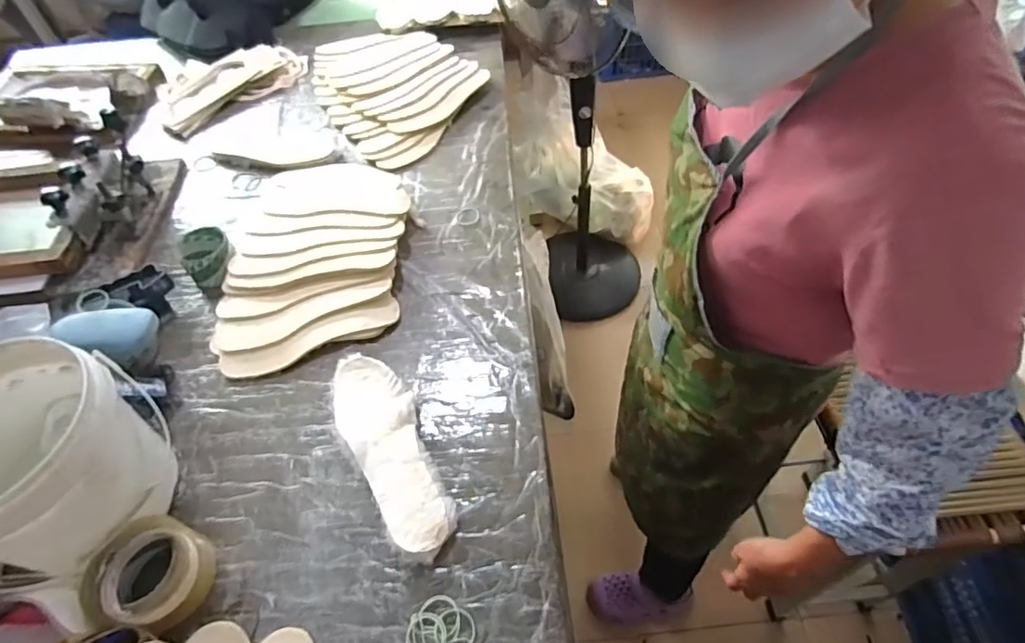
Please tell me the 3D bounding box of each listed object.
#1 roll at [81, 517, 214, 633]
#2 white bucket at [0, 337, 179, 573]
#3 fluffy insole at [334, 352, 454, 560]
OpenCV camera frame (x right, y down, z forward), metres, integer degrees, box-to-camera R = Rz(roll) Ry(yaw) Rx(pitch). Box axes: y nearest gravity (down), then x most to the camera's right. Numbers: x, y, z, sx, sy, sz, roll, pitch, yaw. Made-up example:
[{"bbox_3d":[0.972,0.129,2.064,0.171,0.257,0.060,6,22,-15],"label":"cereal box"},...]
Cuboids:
[{"bbox_3d":[-0.387,0.272,0.592,0.111,0.070,0.108,-2,52,3],"label":"roll"},{"bbox_3d":[-0.512,0.156,0.621,0.208,0.198,0.198,-2,52,3],"label":"white bucket"},{"bbox_3d":[-0.152,0.151,0.697,0.092,0.021,0.293,-28,55,-17],"label":"fluffy insole"}]

